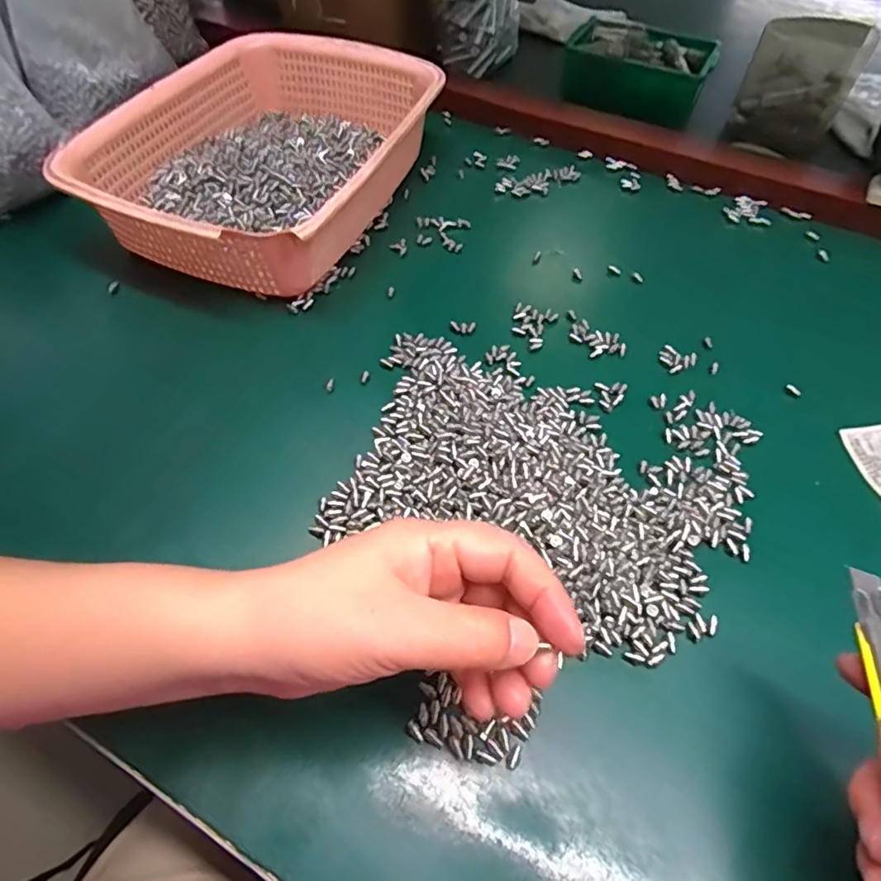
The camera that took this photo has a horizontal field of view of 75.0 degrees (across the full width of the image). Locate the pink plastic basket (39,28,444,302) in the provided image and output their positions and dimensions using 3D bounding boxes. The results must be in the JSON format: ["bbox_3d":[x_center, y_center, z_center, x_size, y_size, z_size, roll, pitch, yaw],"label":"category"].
[{"bbox_3d":[-0.138,-0.232,0.479,0.214,0.080,0.285,19,57,12],"label":"pink plastic basket"}]

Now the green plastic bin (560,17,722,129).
[{"bbox_3d":[0.207,-0.391,0.610,0.148,0.056,0.085,19,57,12],"label":"green plastic bin"}]

